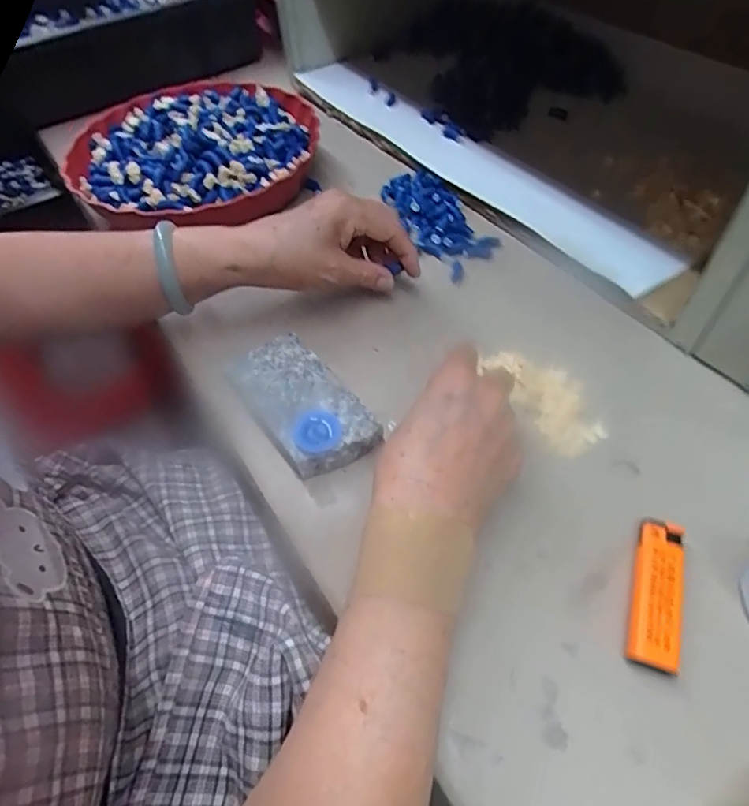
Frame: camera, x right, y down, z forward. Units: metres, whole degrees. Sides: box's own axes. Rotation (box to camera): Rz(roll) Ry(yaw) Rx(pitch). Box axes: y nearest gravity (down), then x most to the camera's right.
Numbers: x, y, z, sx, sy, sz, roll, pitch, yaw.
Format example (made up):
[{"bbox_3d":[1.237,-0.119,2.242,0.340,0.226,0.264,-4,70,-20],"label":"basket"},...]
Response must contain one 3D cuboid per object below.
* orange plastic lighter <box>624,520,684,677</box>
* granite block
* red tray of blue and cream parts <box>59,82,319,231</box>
[{"bbox_3d":[0.153,0.101,0.290,0.024,0.011,0.077,15,57,15],"label":"orange plastic lighter"},{"bbox_3d":[-0.053,-0.002,0.374,0.061,0.021,0.117,-34,58,-19],"label":"granite block"},{"bbox_3d":[-0.182,-0.261,0.531,0.242,0.046,0.235,5,55,8],"label":"red tray of blue and cream parts"}]

